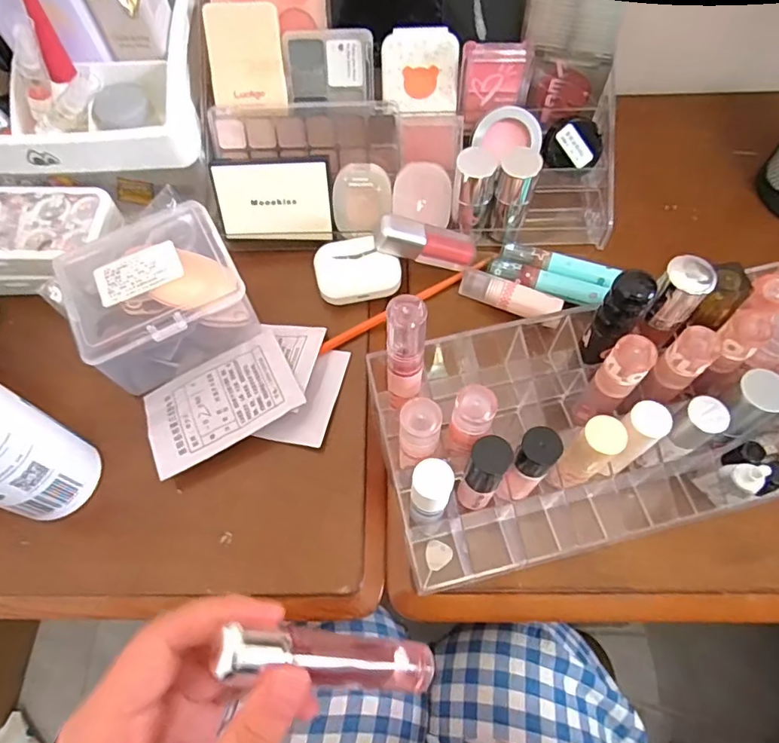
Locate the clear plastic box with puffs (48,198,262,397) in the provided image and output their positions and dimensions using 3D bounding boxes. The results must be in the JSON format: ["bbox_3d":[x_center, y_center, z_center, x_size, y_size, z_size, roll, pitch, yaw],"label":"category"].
[{"bbox_3d":[-0.151,-0.052,0.349,0.101,0.059,0.091,-30,68,-12],"label":"clear plastic box with puffs"}]

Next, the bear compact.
[{"bbox_3d":[0.021,-0.205,0.367,0.051,0.050,0.016,0,31,3],"label":"bear compact"}]

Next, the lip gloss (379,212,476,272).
[{"bbox_3d":[0.024,-0.088,0.370,0.071,0.024,0.025,7,67,-29],"label":"lip gloss"}]

